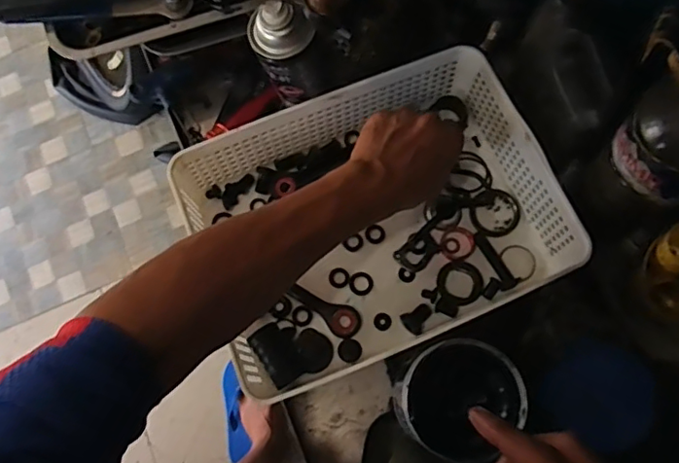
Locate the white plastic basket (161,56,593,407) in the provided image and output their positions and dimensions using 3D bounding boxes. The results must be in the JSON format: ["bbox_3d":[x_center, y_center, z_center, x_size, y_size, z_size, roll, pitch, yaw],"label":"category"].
[{"bbox_3d":[0.034,-0.014,0.555,0.321,0.085,0.242,-23,77,-4],"label":"white plastic basket"}]

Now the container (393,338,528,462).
[{"bbox_3d":[0.108,0.154,0.514,0.094,0.082,0.100,-1,75,3],"label":"container"}]

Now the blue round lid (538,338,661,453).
[{"bbox_3d":[0.249,0.155,0.542,0.093,0.005,0.092,-5,76,20],"label":"blue round lid"}]

